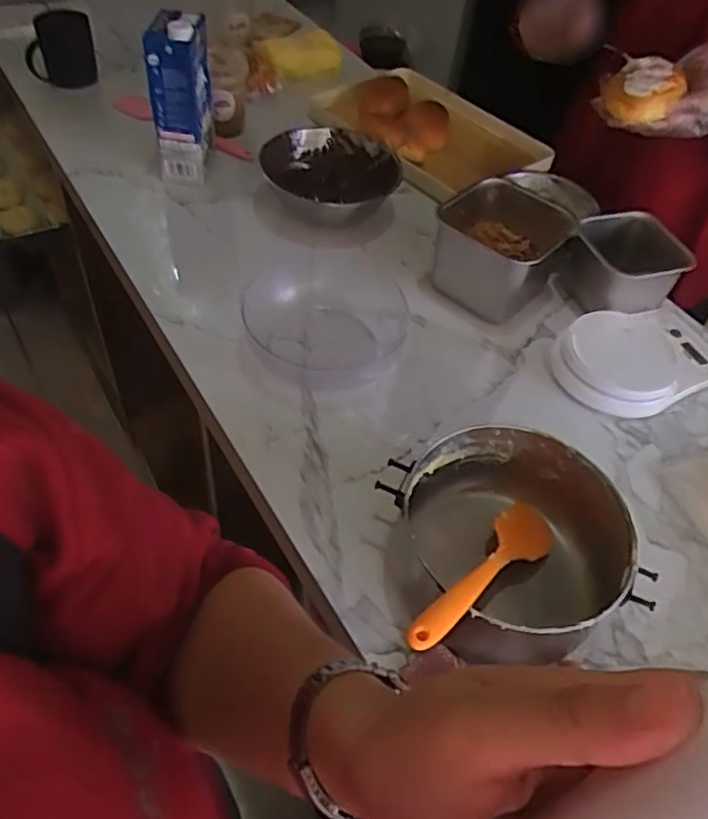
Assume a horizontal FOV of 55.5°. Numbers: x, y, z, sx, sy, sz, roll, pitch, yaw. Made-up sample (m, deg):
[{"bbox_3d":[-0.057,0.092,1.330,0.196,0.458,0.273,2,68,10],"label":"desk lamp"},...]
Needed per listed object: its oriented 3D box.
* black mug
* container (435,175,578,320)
[{"bbox_3d":[-0.519,-0.639,1.191,0.110,0.097,0.092,-10,52,-14],"label":"black mug"},{"bbox_3d":[0.176,-0.198,0.845,0.138,0.117,0.150,39,56,24],"label":"container"}]

